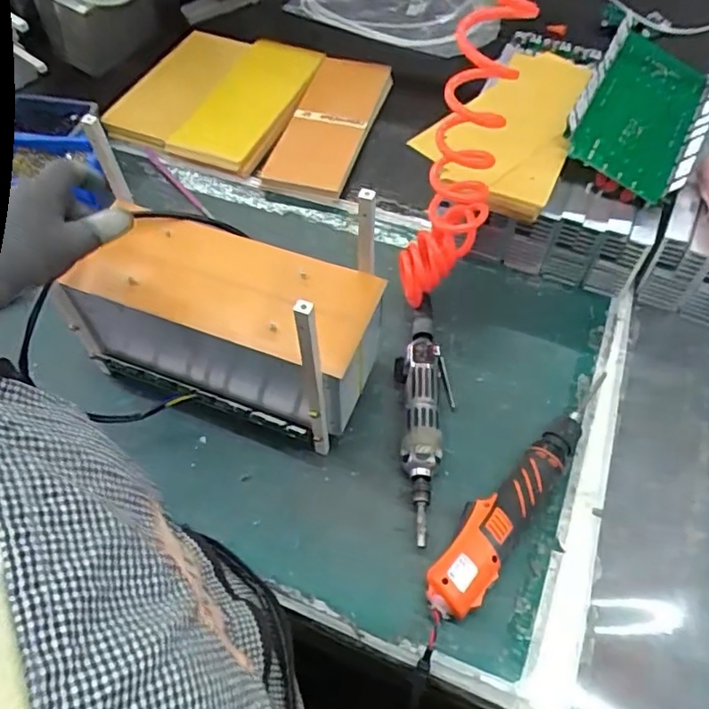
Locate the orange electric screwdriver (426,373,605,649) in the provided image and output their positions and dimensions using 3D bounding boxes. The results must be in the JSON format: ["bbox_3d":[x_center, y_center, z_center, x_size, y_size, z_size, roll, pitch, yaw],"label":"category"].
[{"bbox_3d":[0.156,0.133,0.573,0.054,0.040,0.324,32,65,20],"label":"orange electric screwdriver"}]

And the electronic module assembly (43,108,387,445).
[{"bbox_3d":[-0.130,-0.057,0.563,0.288,0.201,0.143,15,60,11],"label":"electronic module assembly"}]

